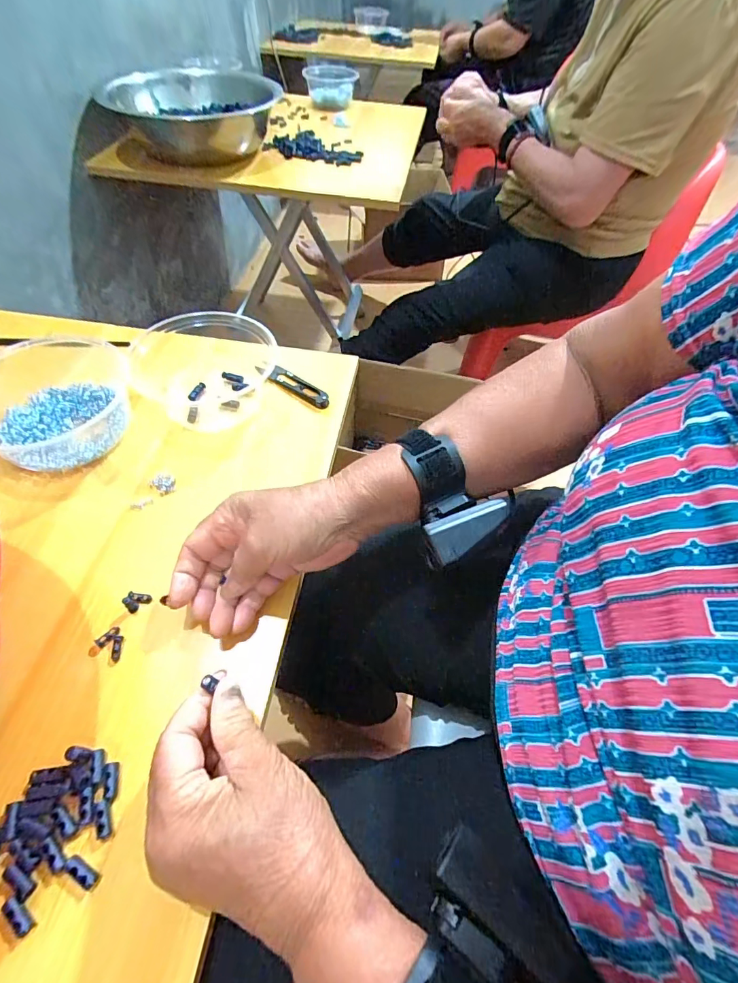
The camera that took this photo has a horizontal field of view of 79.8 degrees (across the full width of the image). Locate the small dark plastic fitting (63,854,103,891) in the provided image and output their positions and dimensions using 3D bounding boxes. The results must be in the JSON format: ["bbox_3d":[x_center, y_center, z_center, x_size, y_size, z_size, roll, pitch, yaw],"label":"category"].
[{"bbox_3d":[-0.156,0.206,0.239,0.021,0.005,0.008,23,51,13],"label":"small dark plastic fitting"}]

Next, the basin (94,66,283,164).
[{"bbox_3d":[-0.314,-0.687,0.806,0.260,0.094,0.260,3,50,-4],"label":"basin"}]

